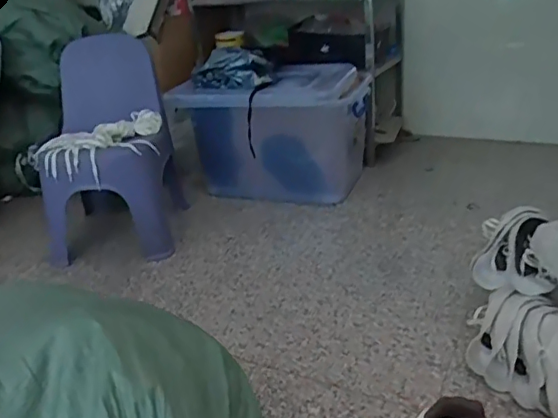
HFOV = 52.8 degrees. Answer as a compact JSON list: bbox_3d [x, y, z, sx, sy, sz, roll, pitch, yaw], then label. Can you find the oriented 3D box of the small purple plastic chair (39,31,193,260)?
[{"bbox_3d":[-0.515,-0.181,1.671,0.369,0.568,0.402,-7,26,-9],"label":"small purple plastic chair"}]

